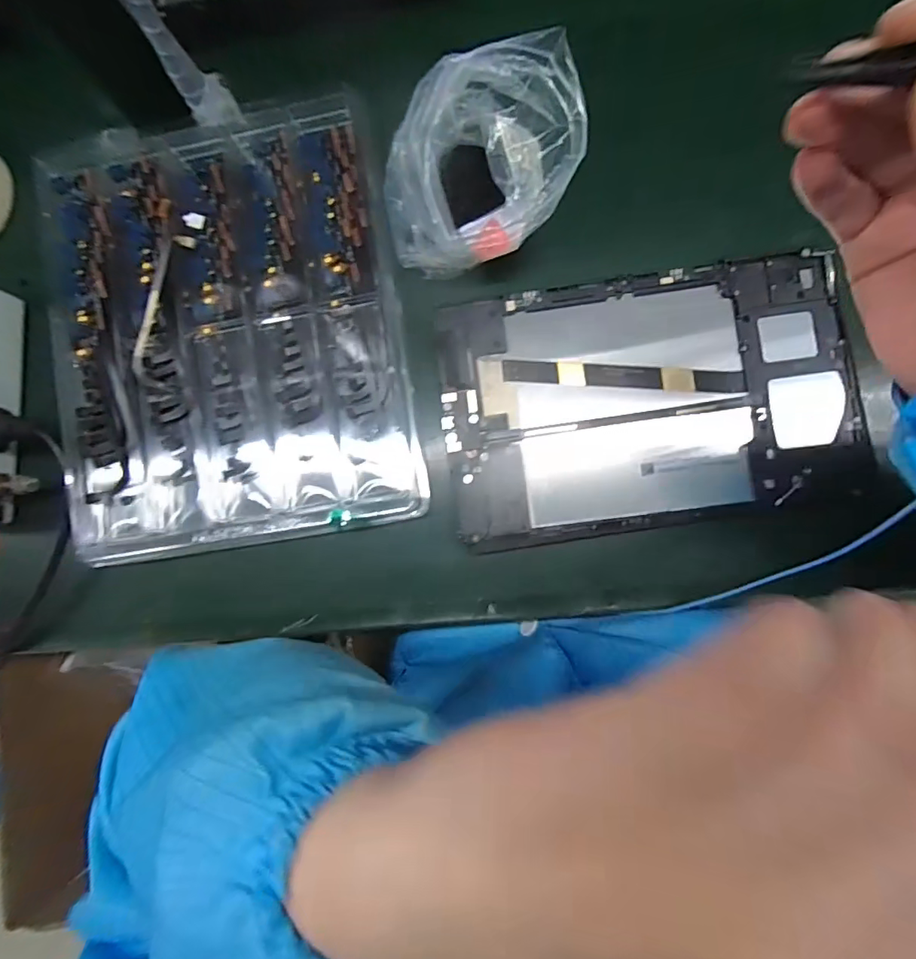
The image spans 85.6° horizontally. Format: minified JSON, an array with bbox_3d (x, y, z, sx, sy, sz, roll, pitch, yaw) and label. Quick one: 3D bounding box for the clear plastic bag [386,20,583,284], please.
[{"bbox_3d":[0.013,-0.182,0.287,0.115,0.064,0.092,-13,84,2],"label":"clear plastic bag"}]

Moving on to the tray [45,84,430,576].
[{"bbox_3d":[-0.147,-0.096,0.323,0.218,0.028,0.272,-9,84,1],"label":"tray"}]

